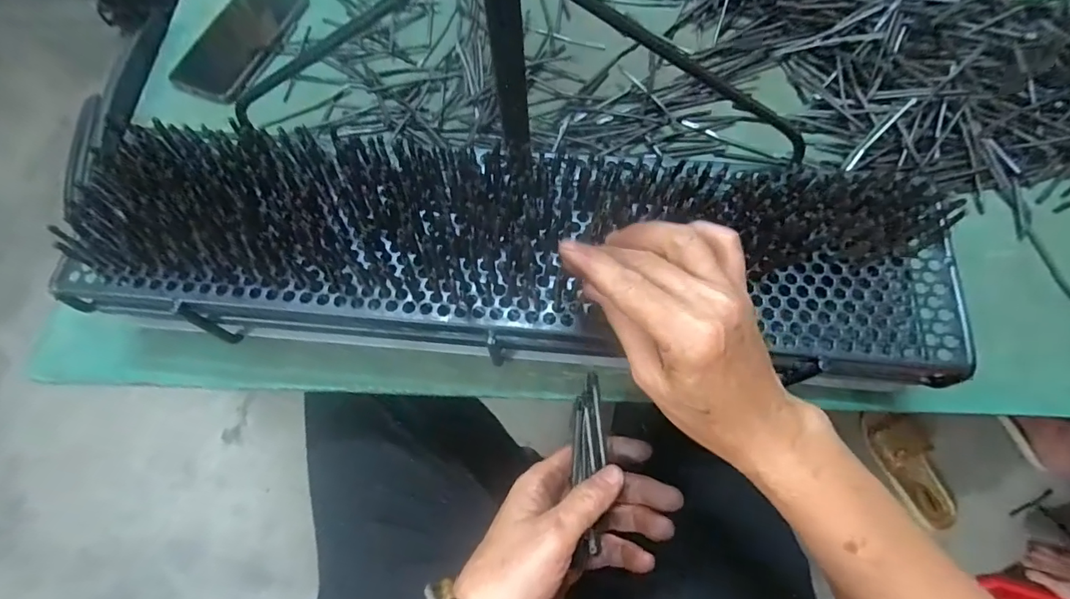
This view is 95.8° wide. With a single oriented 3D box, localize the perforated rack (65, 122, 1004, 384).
[{"bbox_3d":[-0.020,-0.036,0.346,0.601,0.077,0.146,5,71,4],"label":"perforated rack"}]

